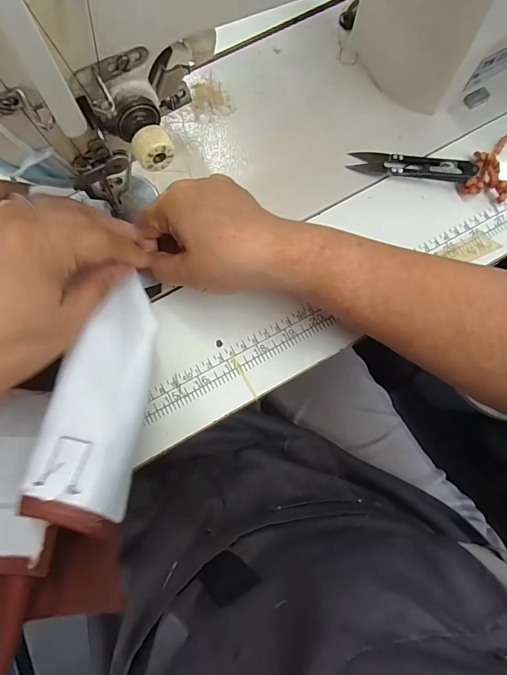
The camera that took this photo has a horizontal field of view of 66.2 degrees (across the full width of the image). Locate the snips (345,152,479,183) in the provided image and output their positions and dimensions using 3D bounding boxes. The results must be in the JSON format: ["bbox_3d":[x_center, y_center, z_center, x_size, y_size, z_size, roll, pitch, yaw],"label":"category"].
[{"bbox_3d":[0.132,-0.144,0.324,0.098,0.013,0.024,6,77,2],"label":"snips"}]

